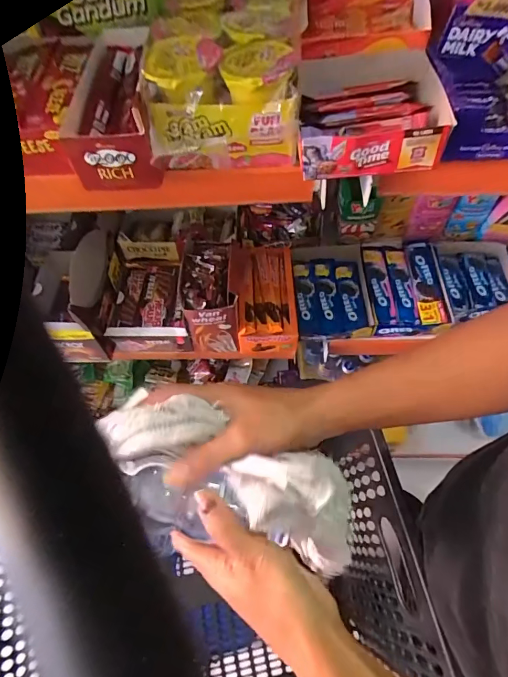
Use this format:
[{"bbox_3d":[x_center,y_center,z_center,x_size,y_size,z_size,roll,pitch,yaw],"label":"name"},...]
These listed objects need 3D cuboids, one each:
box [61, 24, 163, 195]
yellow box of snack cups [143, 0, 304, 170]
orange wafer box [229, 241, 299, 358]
[{"bbox_3d":[-0.150,-0.254,0.433,0.083,0.063,0.204,-7,62,-2],"label":"box"},{"bbox_3d":[-0.025,-0.274,0.424,0.138,0.089,0.219,2,62,3],"label":"yellow box of snack cups"},{"bbox_3d":[0.018,-0.079,0.780,0.116,0.089,0.210,-2,62,1],"label":"orange wafer box"}]

